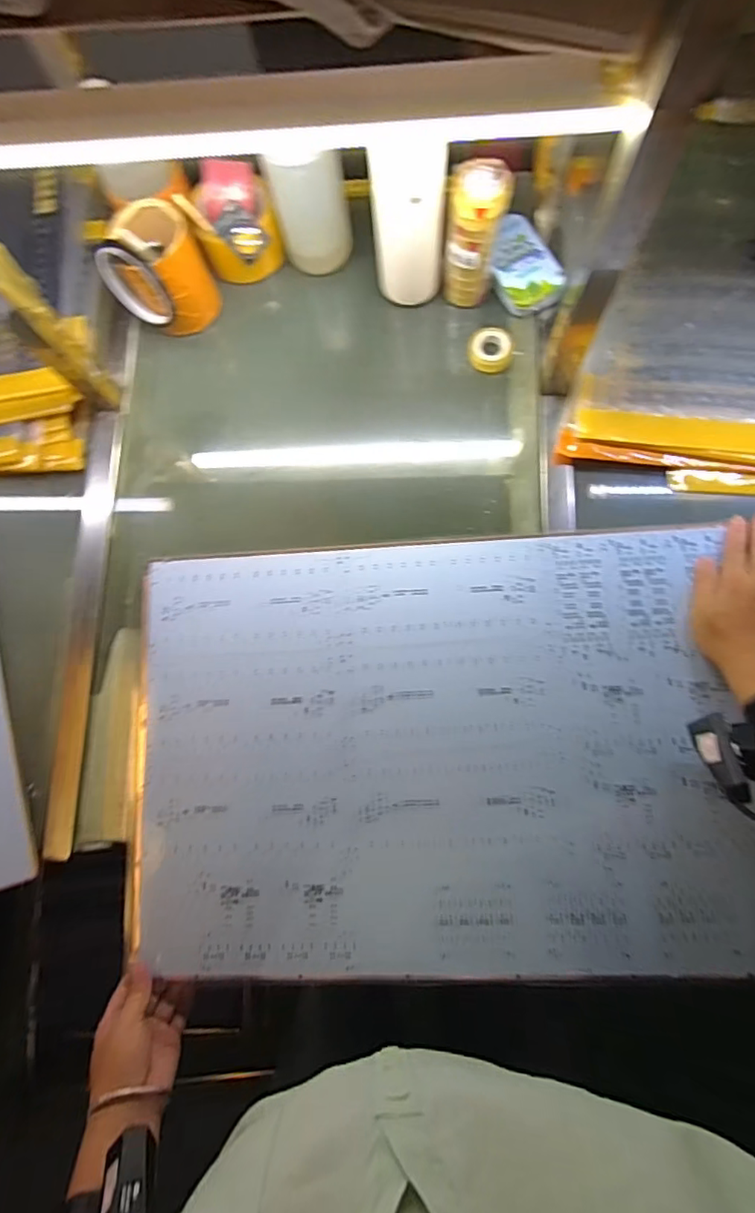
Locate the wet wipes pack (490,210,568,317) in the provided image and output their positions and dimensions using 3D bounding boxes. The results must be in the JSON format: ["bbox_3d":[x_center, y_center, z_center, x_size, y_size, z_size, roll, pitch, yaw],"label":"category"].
[{"bbox_3d":[0.157,-0.378,0.599,0.062,0.020,0.111,-22,81,1],"label":"wet wipes pack"}]

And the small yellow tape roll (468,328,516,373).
[{"bbox_3d":[0.125,-0.282,0.601,0.049,0.015,0.046,-1,82,4],"label":"small yellow tape roll"}]

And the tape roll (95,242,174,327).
[{"bbox_3d":[-0.260,-0.342,0.588,0.081,0.099,0.025,30,85,8],"label":"tape roll"}]

